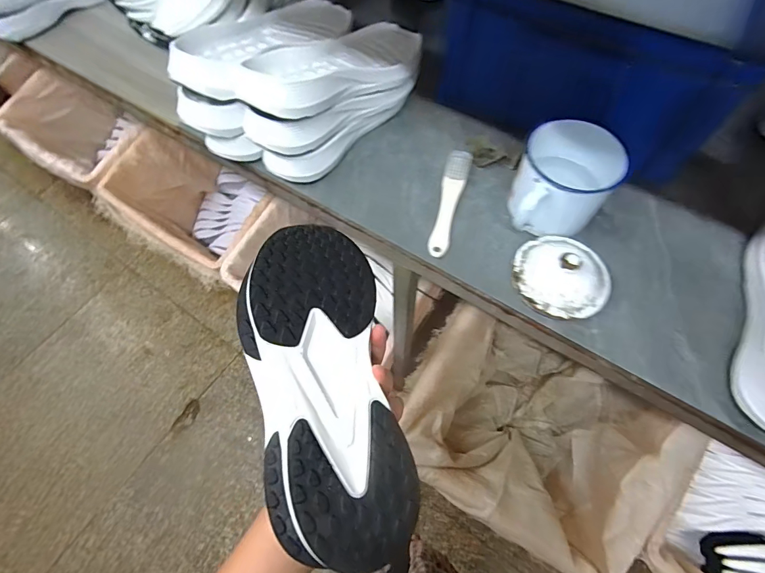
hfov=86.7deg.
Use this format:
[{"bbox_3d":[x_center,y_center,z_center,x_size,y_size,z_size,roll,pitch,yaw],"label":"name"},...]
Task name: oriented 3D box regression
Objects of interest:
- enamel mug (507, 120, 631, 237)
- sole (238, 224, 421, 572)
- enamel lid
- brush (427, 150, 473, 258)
[{"bbox_3d":[0.198,-0.104,0.453,0.100,0.102,0.106,19,67,11],"label":"enamel mug"},{"bbox_3d":[-0.055,0.069,0.341,0.117,0.056,0.288,-5,59,-20],"label":"sole"},{"bbox_3d":[0.196,-0.014,0.441,0.102,0.050,0.097,-1,65,2],"label":"enamel lid"},{"bbox_3d":[0.084,-0.109,0.507,0.030,0.013,0.162,14,66,9],"label":"brush"}]

